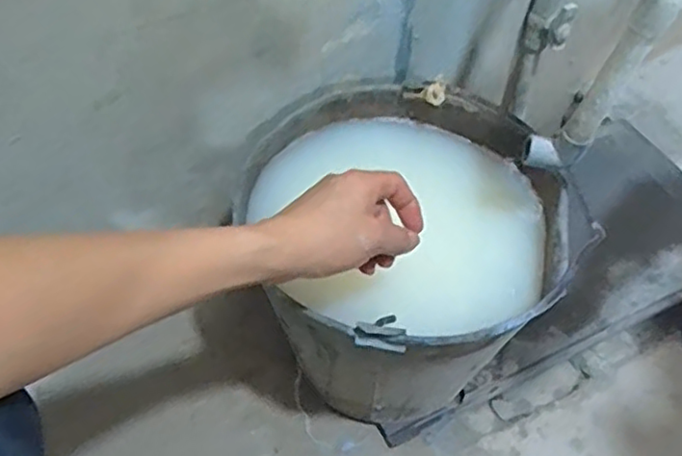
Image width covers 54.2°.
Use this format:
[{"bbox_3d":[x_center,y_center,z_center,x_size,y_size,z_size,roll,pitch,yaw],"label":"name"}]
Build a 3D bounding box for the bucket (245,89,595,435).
[{"bbox_3d":[0.067,0.053,0.724,0.282,0.292,0.304,3,51,-4],"label":"bucket"}]

